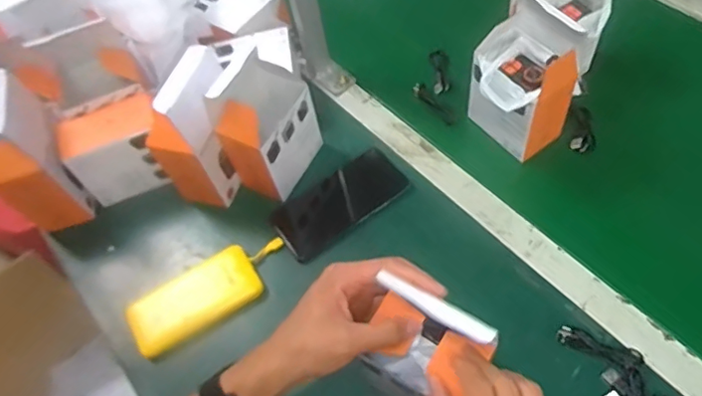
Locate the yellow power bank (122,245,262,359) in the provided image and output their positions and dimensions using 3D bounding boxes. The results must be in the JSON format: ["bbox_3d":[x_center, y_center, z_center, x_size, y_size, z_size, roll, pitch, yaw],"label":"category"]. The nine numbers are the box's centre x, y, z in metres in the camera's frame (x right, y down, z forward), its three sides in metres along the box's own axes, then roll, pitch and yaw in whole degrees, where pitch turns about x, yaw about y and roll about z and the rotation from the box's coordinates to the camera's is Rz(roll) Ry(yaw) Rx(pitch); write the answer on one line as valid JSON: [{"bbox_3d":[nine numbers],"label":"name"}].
[{"bbox_3d":[-0.171,0.109,0.601,0.140,0.022,0.069,-31,58,-12],"label":"yellow power bank"}]

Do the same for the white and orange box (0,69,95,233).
[{"bbox_3d":[-0.370,-0.051,0.631,0.074,0.173,0.097,-24,57,-7],"label":"white and orange box"}]

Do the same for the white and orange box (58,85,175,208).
[{"bbox_3d":[-0.278,-0.065,0.656,0.110,0.117,0.072,-22,57,-6],"label":"white and orange box"}]

